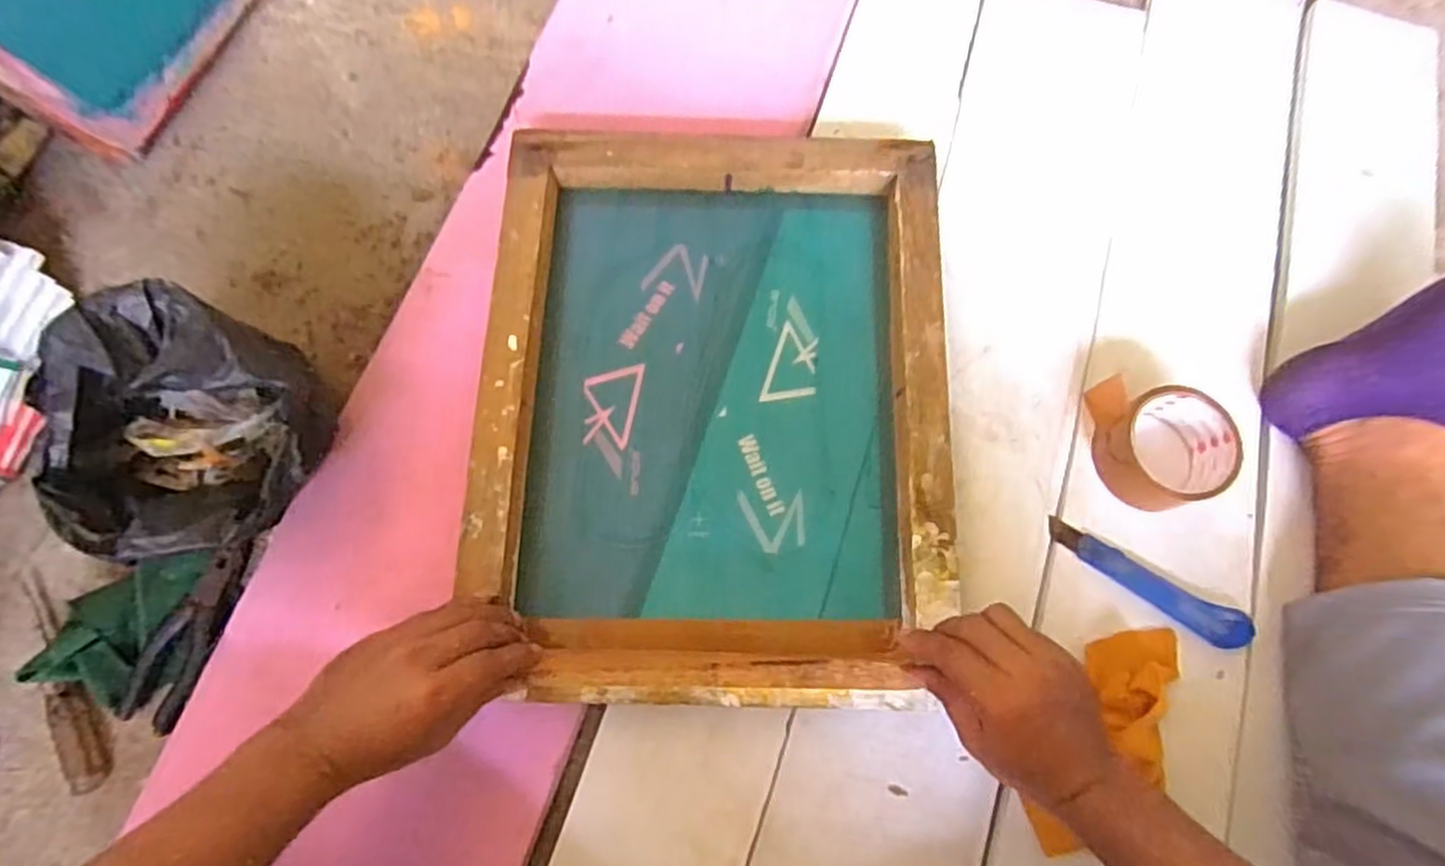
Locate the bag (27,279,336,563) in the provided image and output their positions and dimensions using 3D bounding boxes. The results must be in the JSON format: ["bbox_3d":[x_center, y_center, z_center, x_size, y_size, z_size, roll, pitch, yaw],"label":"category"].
[{"bbox_3d":[-0.374,0.003,0.528,0.150,0.140,0.174,-3,75,0],"label":"bag"}]

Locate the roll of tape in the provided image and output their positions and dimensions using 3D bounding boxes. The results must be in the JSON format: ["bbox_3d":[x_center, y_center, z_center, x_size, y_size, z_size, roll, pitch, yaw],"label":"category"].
[{"bbox_3d":[0.356,0.007,0.589,0.094,0.047,0.103,0,75,1],"label":"roll of tape"}]

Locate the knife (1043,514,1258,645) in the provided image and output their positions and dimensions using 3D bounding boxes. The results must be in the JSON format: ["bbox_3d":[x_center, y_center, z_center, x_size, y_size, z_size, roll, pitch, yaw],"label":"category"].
[{"bbox_3d":[0.337,0.118,0.579,0.164,0.017,0.031,32,78,8],"label":"knife"}]

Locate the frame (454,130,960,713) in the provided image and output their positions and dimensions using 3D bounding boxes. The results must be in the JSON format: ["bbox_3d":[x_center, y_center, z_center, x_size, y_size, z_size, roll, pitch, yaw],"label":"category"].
[{"bbox_3d":[-0.006,-0.027,0.586,0.359,0.045,0.455,1,75,1],"label":"frame"}]

